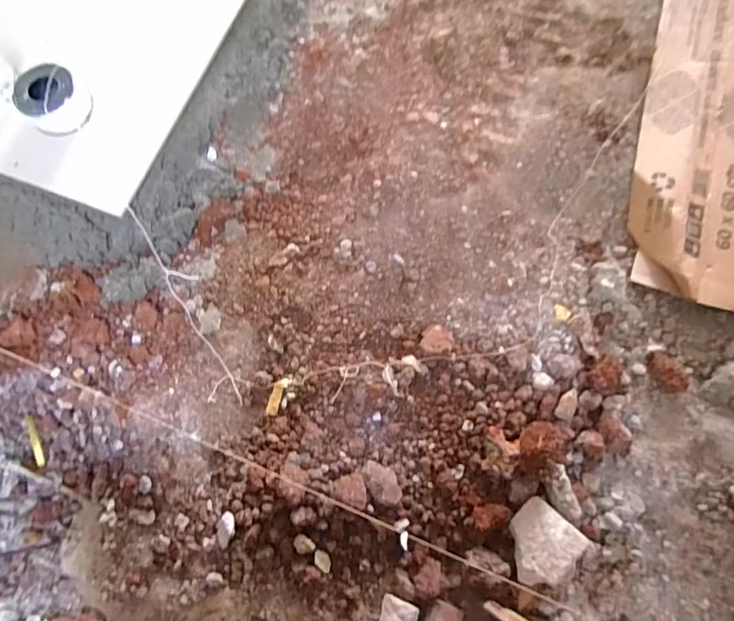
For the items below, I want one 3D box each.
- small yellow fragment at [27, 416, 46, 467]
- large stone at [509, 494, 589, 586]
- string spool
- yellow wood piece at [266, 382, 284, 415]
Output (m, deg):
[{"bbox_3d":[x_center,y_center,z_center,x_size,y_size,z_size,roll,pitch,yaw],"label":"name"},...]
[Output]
[{"bbox_3d":[-0.454,0.180,0.672,0.011,0.008,0.069,-15,89,-3],"label":"small yellow fragment"},{"bbox_3d":[0.201,0.271,0.565,0.083,0.046,0.079,-42,79,-10],"label":"large stone"},{"bbox_3d":[-0.436,-0.288,0.680,0.080,0.054,0.078,0,73,2],"label":"string spool"},{"bbox_3d":[-0.119,0.115,0.637,0.015,0.004,0.042,11,76,3],"label":"yellow wood piece"}]

